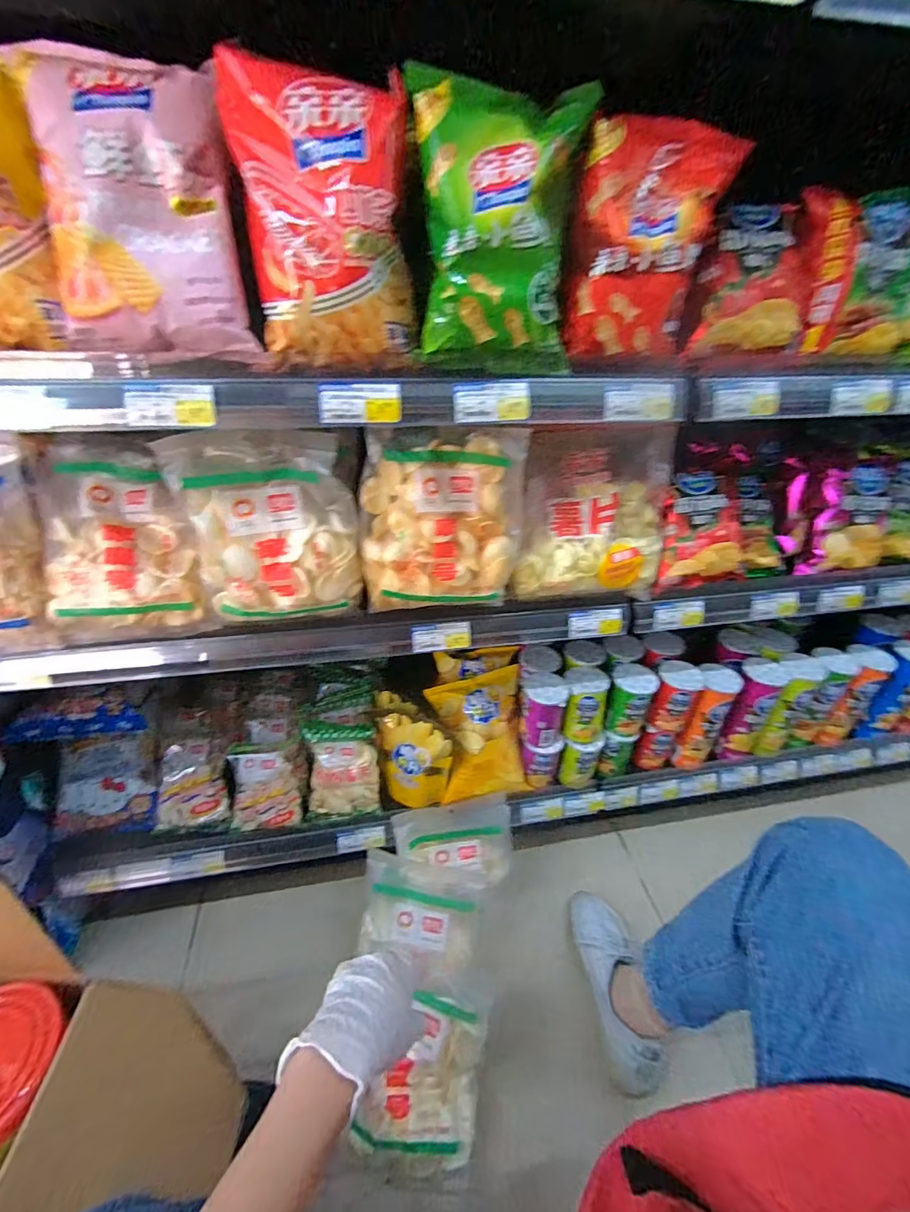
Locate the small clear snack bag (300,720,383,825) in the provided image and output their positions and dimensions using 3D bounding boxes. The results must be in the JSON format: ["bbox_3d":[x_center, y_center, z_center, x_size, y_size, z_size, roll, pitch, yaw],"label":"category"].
[{"bbox_3d":[-0.185,0.273,0.781,0.117,0.141,0.086,-2,35,-5],"label":"small clear snack bag"}]

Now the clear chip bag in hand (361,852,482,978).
[{"bbox_3d":[-0.053,0.450,0.686,0.174,0.040,0.133,12,54,0],"label":"clear chip bag in hand"}]

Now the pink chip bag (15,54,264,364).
[{"bbox_3d":[-0.262,-0.330,0.401,0.149,0.216,0.060,-7,19,-20],"label":"pink chip bag"}]

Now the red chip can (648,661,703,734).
[{"bbox_3d":[0.376,0.160,0.820,0.066,0.116,0.066,1,34,-1],"label":"red chip can"}]

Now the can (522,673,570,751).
[{"bbox_3d":[0.148,0.176,0.799,0.073,0.114,0.078,6,35,7],"label":"can"}]

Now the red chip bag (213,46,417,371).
[{"bbox_3d":[-0.107,-0.317,0.412,0.145,0.193,0.057,-5,35,-10],"label":"red chip bag"}]

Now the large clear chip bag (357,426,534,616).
[{"bbox_3d":[-0.014,-0.096,0.562,0.185,0.207,0.059,-1,34,-3],"label":"large clear chip bag"}]

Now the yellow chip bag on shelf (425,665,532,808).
[{"bbox_3d":[0.057,0.224,0.823,0.183,0.210,0.060,-7,-2,-19],"label":"yellow chip bag on shelf"}]

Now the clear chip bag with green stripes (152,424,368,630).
[{"bbox_3d":[-0.205,-0.084,0.545,0.177,0.220,0.054,-10,36,-17],"label":"clear chip bag with green stripes"}]

